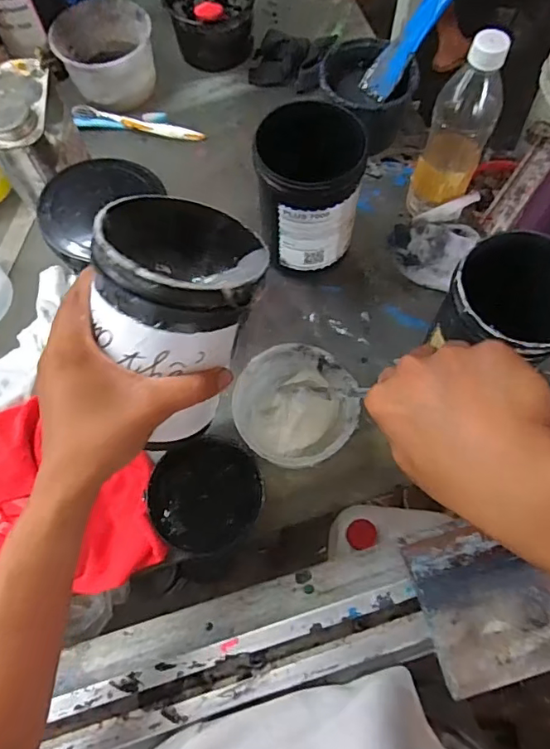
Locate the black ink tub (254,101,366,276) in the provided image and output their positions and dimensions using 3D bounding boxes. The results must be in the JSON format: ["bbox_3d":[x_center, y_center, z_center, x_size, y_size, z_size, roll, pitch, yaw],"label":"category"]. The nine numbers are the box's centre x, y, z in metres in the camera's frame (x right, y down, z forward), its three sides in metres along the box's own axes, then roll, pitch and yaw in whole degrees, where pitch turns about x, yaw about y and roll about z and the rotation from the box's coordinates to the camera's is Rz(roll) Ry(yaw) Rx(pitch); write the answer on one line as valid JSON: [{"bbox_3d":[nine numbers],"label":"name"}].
[{"bbox_3d":[0.035,-0.186,0.542,0.101,0.145,0.093,0,68,1],"label":"black ink tub"}]

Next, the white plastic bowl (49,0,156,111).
[{"bbox_3d":[-0.221,-0.419,0.687,0.120,0.070,0.120,0,68,1],"label":"white plastic bowl"}]

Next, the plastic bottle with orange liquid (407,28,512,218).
[{"bbox_3d":[0.186,-0.241,0.533,0.061,0.196,0.052,19,70,9],"label":"plastic bottle with orange liquid"}]

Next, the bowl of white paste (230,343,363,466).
[{"bbox_3d":[0.019,0.034,0.511,0.110,0.056,0.114,0,68,1],"label":"bowl of white paste"}]

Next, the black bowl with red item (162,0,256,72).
[{"bbox_3d":[-0.087,-0.504,0.733,0.121,0.071,0.123,0,68,1],"label":"black bowl with red item"}]

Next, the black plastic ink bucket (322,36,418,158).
[{"bbox_3d":[0.113,-0.345,0.655,0.115,0.085,0.126,17,69,8],"label":"black plastic ink bucket"}]

